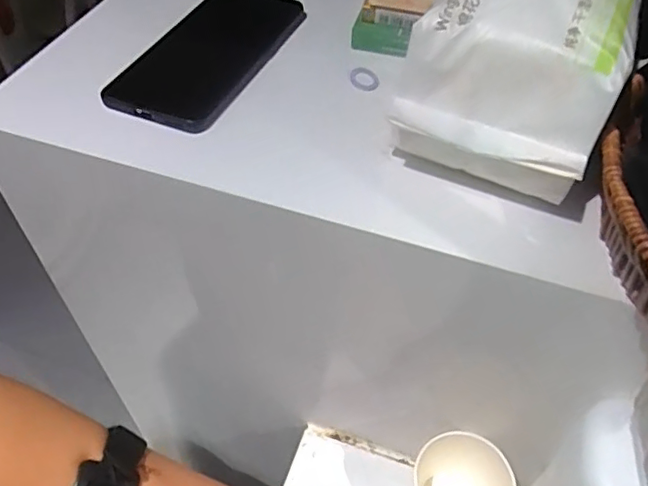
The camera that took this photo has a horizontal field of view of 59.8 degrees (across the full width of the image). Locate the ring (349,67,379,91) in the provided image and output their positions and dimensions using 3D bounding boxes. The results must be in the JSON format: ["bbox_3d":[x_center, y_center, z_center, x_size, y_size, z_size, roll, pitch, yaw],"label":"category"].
[{"bbox_3d":[0.029,-0.117,0.400,0.021,0.004,0.025,1,51,-1],"label":"ring"}]

